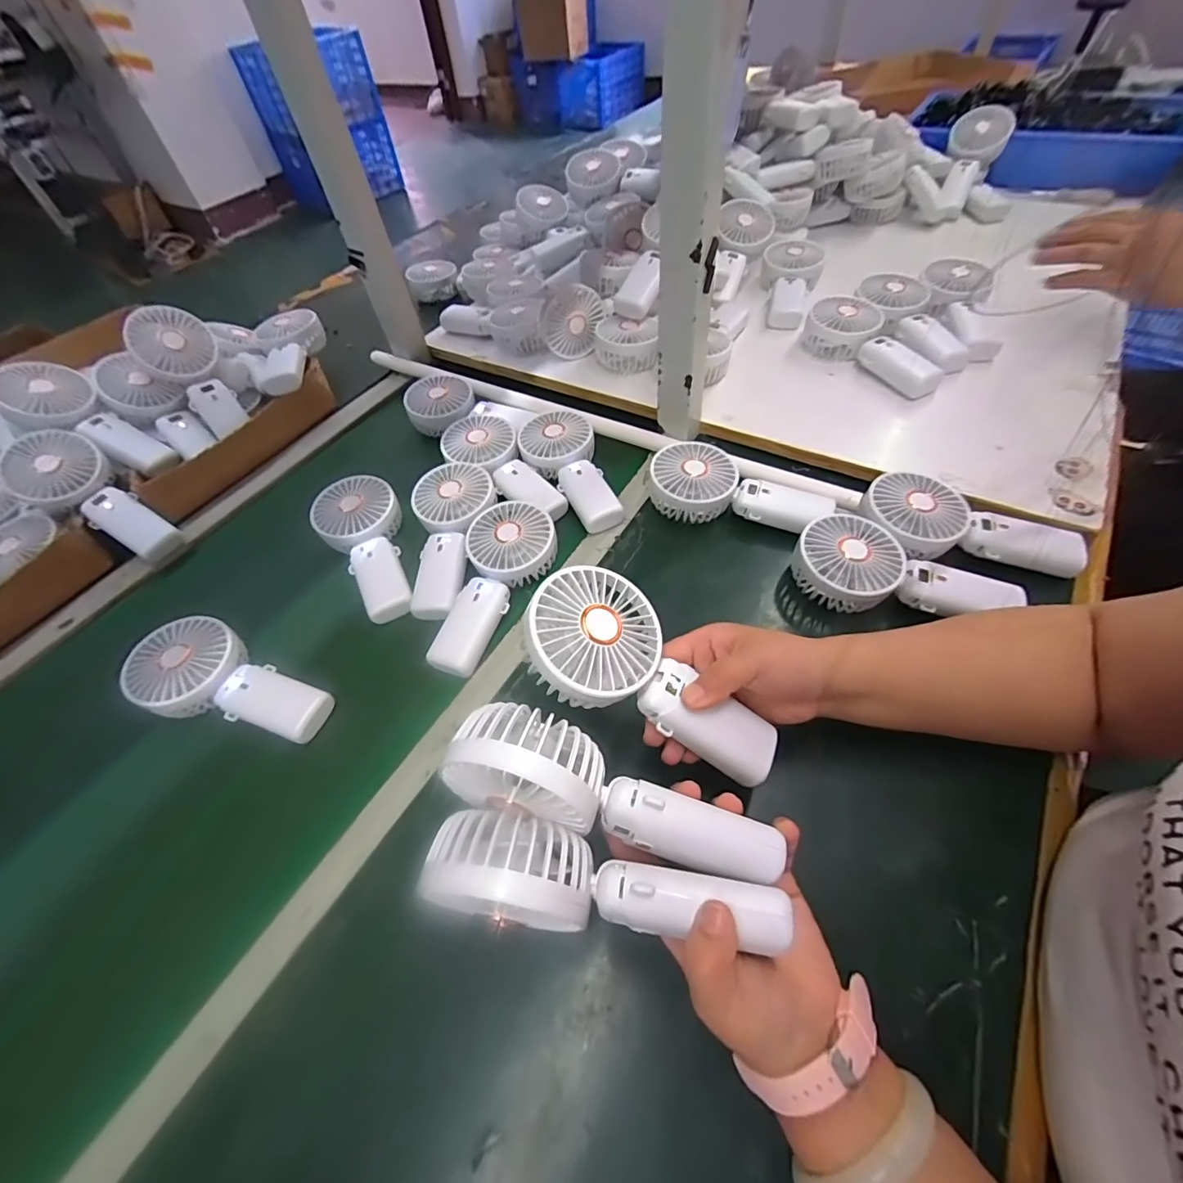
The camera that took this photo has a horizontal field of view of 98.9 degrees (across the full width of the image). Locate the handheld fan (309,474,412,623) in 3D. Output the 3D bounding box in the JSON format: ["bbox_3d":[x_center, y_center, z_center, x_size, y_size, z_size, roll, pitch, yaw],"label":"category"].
[{"bbox_3d":[-0.236,-0.047,0.541,0.087,0.057,0.181,-26,55,-13],"label":"handheld fan"}]

